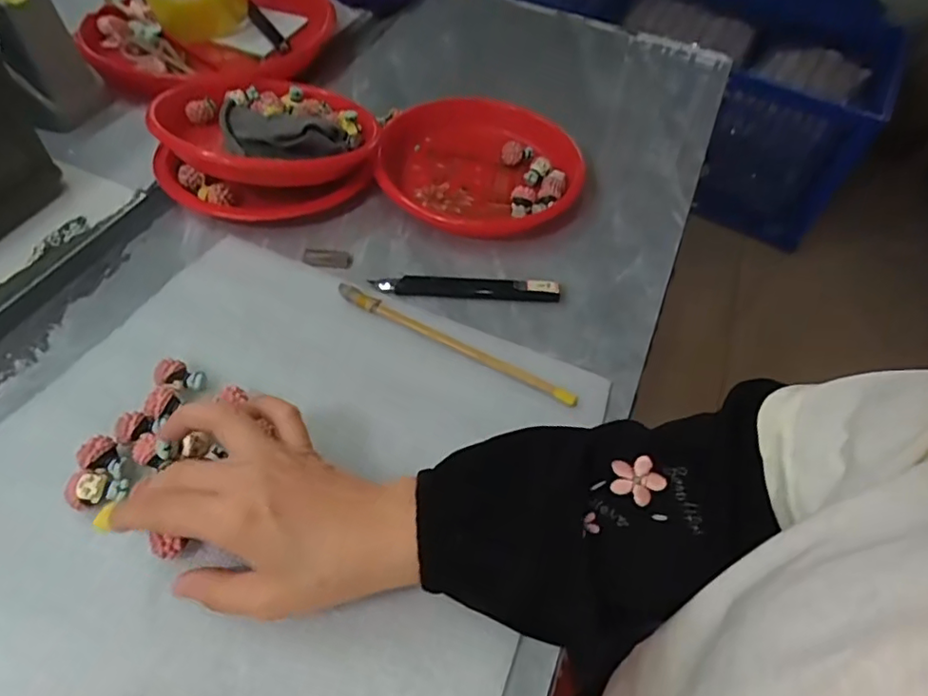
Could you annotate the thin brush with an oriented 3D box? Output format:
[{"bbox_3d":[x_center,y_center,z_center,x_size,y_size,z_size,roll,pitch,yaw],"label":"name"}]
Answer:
[{"bbox_3d":[-0.008,-0.003,0.398,0.180,0.007,0.009,25,55,13],"label":"thin brush"}]

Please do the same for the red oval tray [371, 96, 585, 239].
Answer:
[{"bbox_3d":[0.014,-0.157,0.507,0.169,0.029,0.155,8,53,1],"label":"red oval tray"}]

